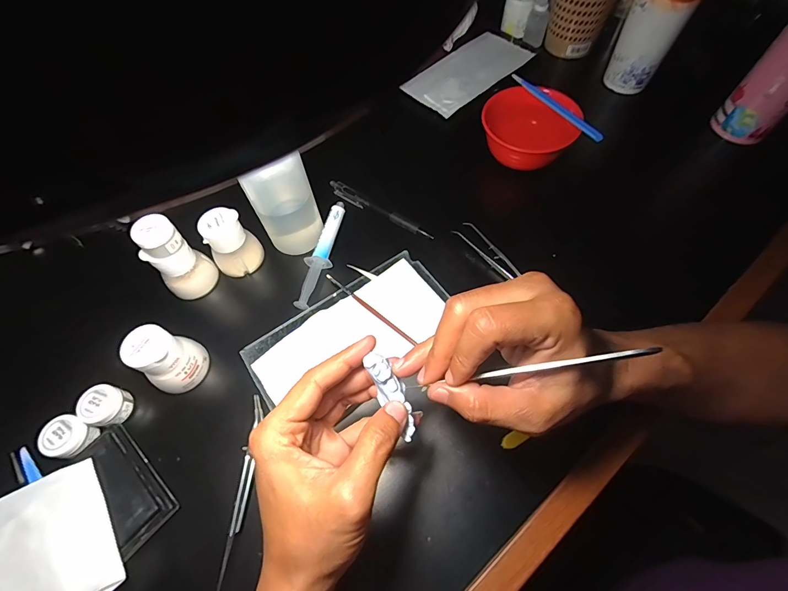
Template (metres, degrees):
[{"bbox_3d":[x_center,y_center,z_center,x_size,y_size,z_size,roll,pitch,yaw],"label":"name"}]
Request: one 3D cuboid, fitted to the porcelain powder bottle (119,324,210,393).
[{"bbox_3d":[-0.200,0.059,0.337,0.041,0.070,0.046,13,65,8],"label":"porcelain powder bottle"}]

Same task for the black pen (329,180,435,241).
[{"bbox_3d":[-0.019,-0.099,0.436,0.144,0.011,0.015,32,69,16],"label":"black pen"}]

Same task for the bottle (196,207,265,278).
[{"bbox_3d":[-0.169,-0.054,0.390,0.047,0.061,0.041,-37,69,-15],"label":"bottle"}]

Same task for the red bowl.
[{"bbox_3d":[0.157,-0.197,0.446,0.106,0.050,0.091,23,67,12],"label":"red bowl"}]

